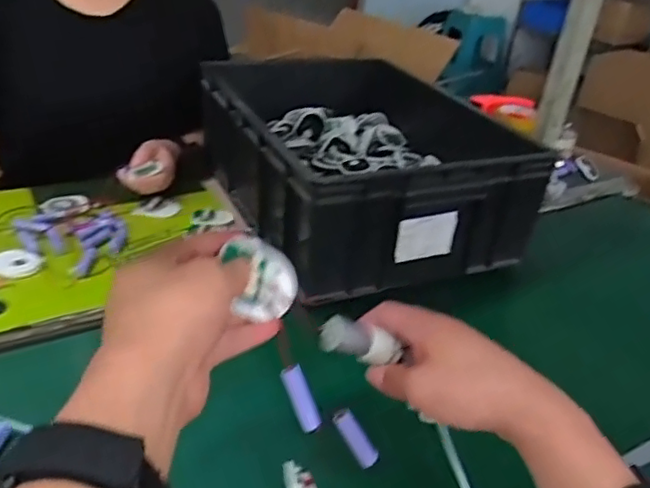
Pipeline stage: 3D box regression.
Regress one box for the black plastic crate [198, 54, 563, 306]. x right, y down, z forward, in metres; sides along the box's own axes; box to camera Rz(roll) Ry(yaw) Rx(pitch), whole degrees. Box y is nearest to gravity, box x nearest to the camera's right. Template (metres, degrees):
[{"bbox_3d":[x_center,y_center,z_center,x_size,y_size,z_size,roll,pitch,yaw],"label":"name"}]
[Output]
[{"bbox_3d":[0.042,-0.139,0.911,0.368,0.179,0.493,-9,36,-24],"label":"black plastic crate"}]

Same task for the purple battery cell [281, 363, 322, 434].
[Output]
[{"bbox_3d":[-0.017,0.116,0.453,0.013,0.052,0.011,-13,9,47],"label":"purple battery cell"}]

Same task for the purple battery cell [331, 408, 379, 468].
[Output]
[{"bbox_3d":[0.026,0.157,0.494,0.015,0.052,0.016,-30,4,39],"label":"purple battery cell"}]

